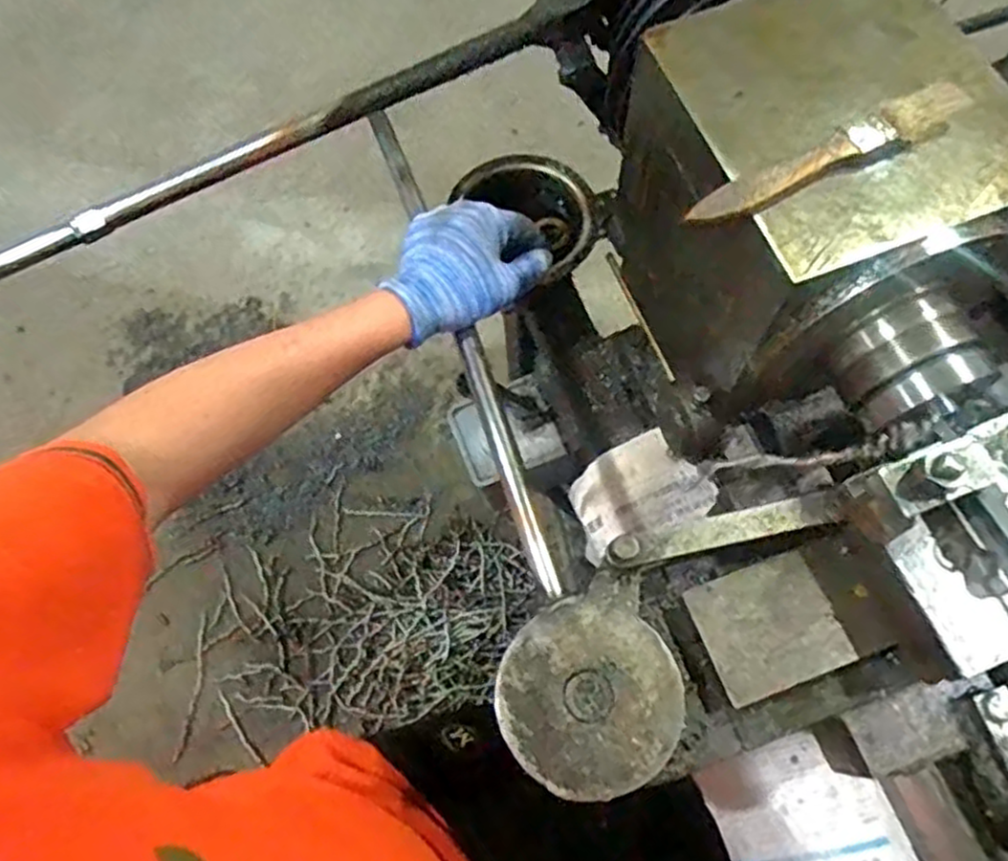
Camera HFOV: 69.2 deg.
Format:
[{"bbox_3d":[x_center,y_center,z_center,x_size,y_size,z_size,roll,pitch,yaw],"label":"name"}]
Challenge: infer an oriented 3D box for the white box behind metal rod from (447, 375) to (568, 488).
[{"bbox_3d":[0.001,-0.002,0.687,0.093,0.022,0.086,-18,69,-5],"label":"white box behind metal rod"}]

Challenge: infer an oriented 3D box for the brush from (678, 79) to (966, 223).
[{"bbox_3d":[0.154,-0.132,0.349,0.150,0.013,0.019,-25,70,-8],"label":"brush"}]

